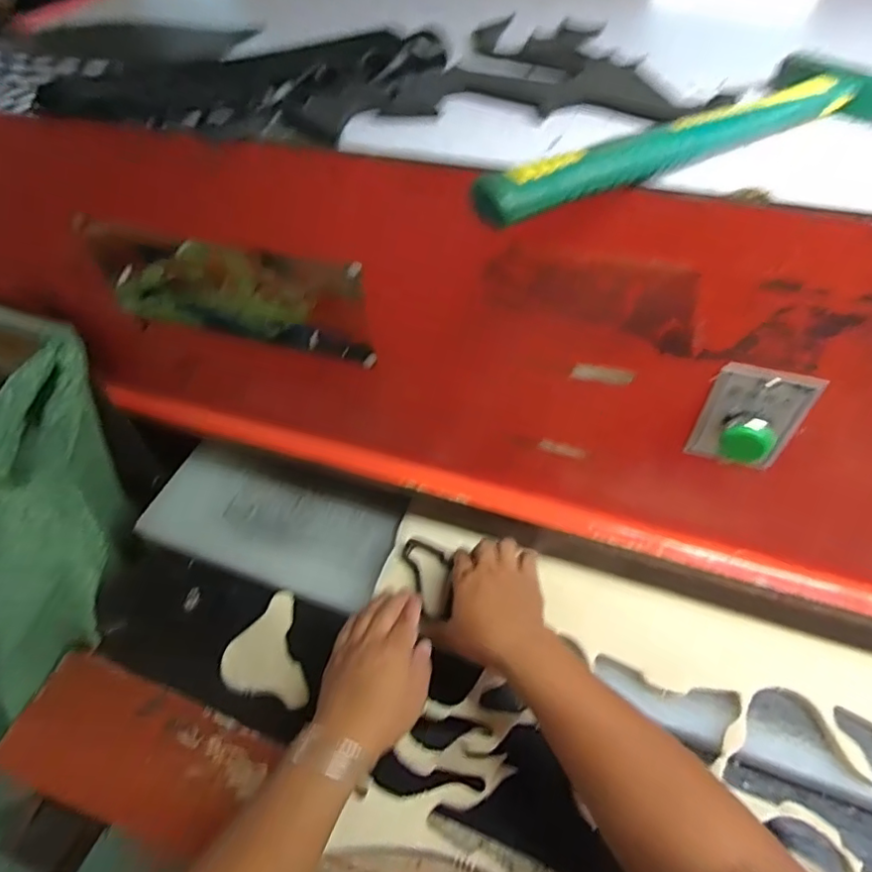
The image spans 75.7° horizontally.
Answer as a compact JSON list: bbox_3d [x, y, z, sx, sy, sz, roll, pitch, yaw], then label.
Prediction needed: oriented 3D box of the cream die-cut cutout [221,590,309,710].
[{"bbox_3d":[-0.181,0.227,0.585,0.077,0.011,0.124,-11,54,-14],"label":"cream die-cut cutout"}]

